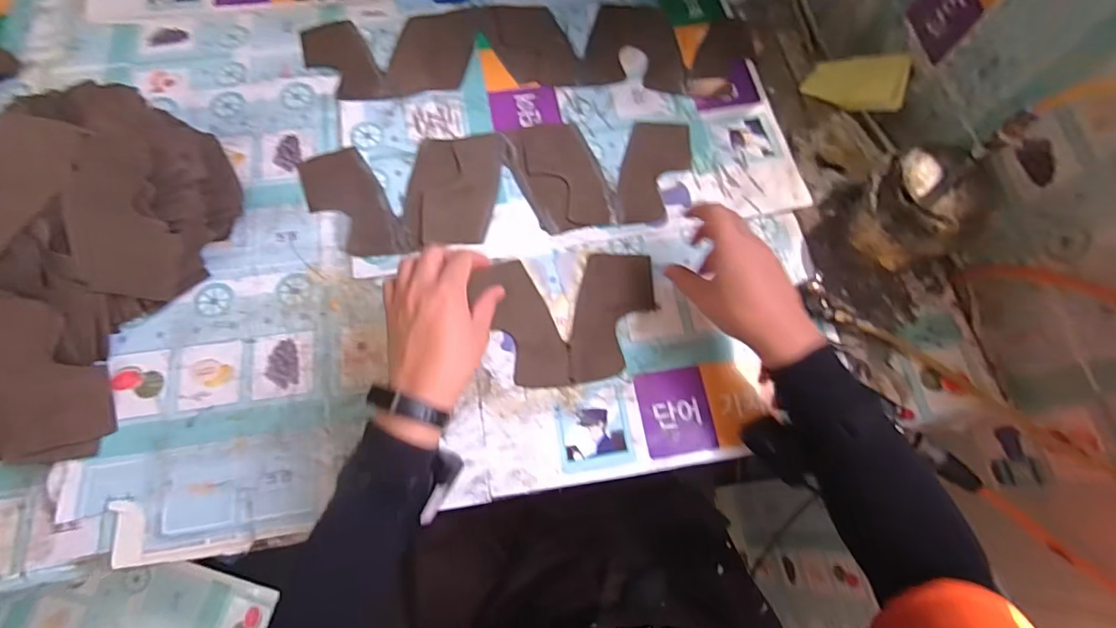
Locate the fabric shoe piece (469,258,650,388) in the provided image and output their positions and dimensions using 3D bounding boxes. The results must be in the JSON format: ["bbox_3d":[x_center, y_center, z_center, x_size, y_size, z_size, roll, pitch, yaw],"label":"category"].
[{"bbox_3d":[0.012,0.005,0.550,0.182,0.010,0.135,-4,72,-1],"label":"fabric shoe piece"}]

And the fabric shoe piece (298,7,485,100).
[{"bbox_3d":[-0.206,-0.327,0.656,0.220,0.007,0.135,-9,71,-4],"label":"fabric shoe piece"}]

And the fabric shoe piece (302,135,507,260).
[{"bbox_3d":[-0.173,-0.134,0.589,0.219,0.009,0.140,-7,71,-3],"label":"fabric shoe piece"}]

